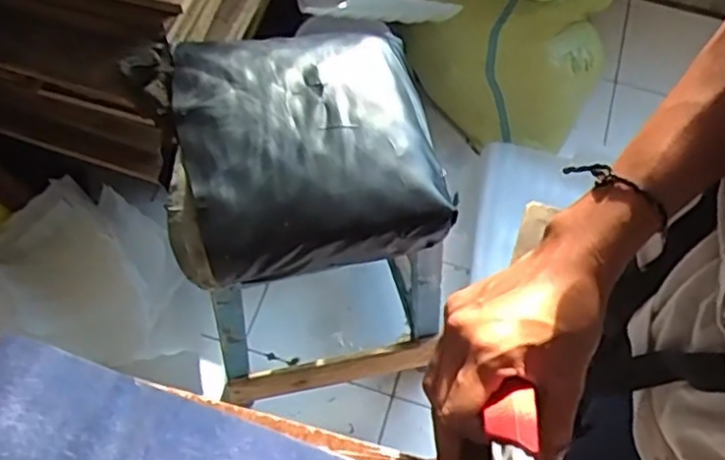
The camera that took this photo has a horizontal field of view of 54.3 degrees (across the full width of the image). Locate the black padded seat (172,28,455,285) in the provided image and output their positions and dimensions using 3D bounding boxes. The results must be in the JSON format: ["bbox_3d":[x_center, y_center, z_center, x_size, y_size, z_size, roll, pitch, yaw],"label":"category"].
[{"bbox_3d":[-0.066,-0.120,0.900,0.308,0.079,0.321,-11,63,-9],"label":"black padded seat"}]

